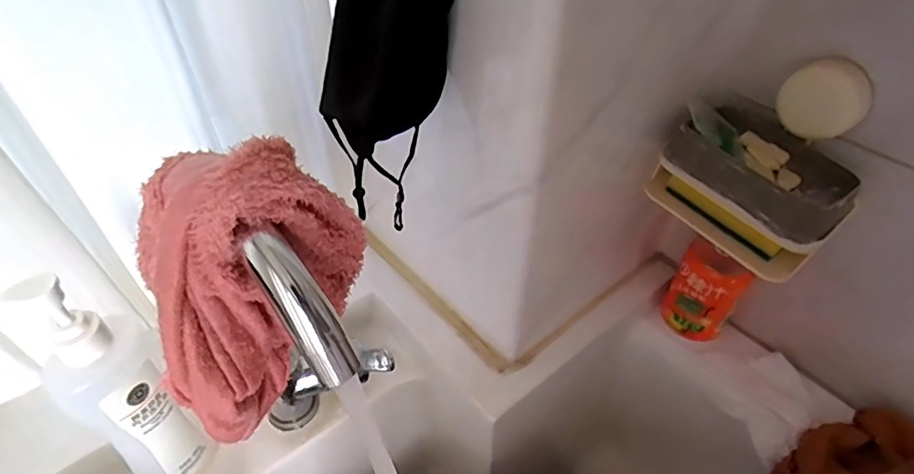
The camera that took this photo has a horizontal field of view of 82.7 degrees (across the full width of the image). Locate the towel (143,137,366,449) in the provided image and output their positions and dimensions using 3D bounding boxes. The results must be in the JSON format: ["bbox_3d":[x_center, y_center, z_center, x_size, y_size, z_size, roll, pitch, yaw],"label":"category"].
[{"bbox_3d":[-0.101,0.023,0.275,0.104,0.139,0.092,-7,44,-9],"label":"towel"}]

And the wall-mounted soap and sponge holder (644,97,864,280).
[{"bbox_3d":[0.231,-0.039,0.410,0.085,0.081,0.130,-25,49,-24],"label":"wall-mounted soap and sponge holder"}]

